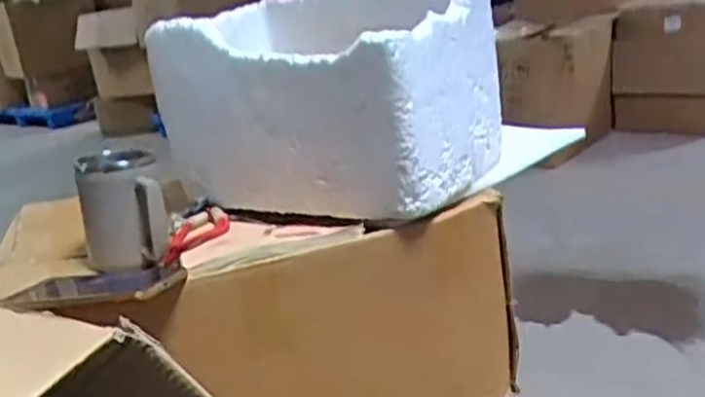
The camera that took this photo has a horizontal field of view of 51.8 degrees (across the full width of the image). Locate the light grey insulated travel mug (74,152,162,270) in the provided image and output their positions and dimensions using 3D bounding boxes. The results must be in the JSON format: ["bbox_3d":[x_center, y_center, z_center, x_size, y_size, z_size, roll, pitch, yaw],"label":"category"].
[{"bbox_3d":[-0.255,0.013,0.805,0.089,0.116,0.095,-13,24,-18],"label":"light grey insulated travel mug"}]

